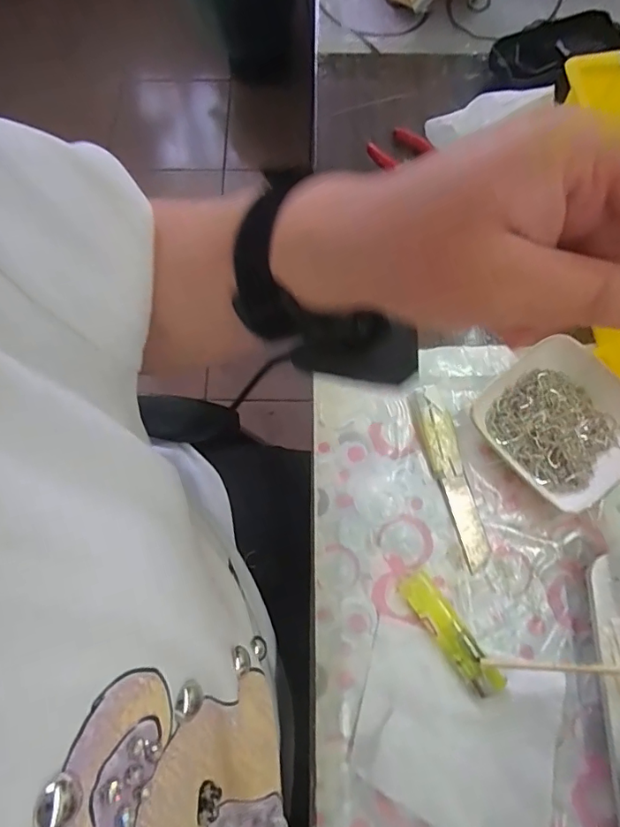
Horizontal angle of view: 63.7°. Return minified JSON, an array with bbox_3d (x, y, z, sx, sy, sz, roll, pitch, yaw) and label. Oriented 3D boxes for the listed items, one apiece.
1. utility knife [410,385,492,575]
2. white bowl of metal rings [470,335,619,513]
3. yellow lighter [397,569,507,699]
[{"bbox_3d":[0.095,0.041,0.333,0.023,0.012,0.120,-16,73,-3],"label":"utility knife"},{"bbox_3d":[0.170,0.006,0.339,0.094,0.021,0.096,-41,76,-10],"label":"white bowl of metal rings"},{"bbox_3d":[0.086,0.133,0.304,0.021,0.011,0.077,-35,75,-9],"label":"yellow lighter"}]

